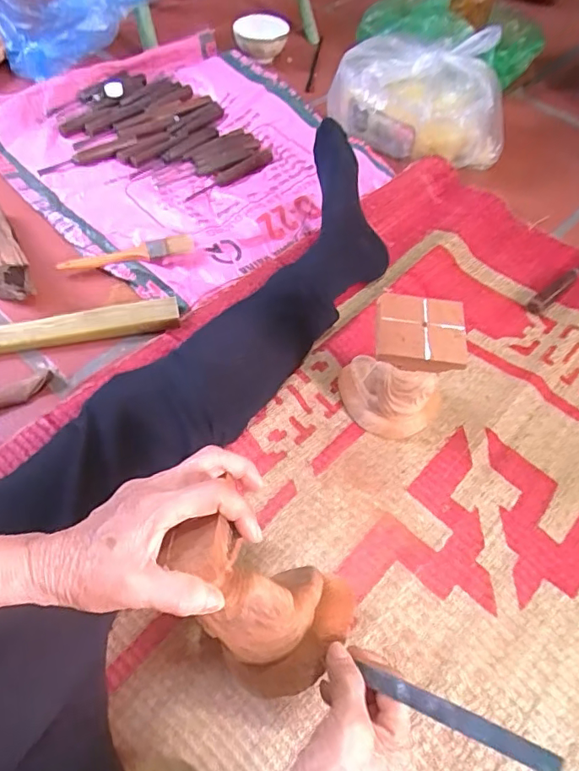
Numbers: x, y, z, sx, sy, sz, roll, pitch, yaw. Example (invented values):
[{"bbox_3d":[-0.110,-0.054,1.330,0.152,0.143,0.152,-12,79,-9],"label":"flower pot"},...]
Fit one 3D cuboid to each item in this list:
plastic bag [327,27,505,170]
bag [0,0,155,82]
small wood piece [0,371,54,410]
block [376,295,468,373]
[{"bbox_3d":[0.218,-0.460,0.857,0.250,0.122,0.203,-15,58,-10],"label":"plastic bag"},{"bbox_3d":[-0.409,-0.698,0.977,0.269,0.168,0.243,-34,64,-22],"label":"bag"},{"bbox_3d":[-0.307,0.005,0.609,0.078,0.006,0.031,-28,61,-17],"label":"small wood piece"},{"bbox_3d":[0.117,-0.047,0.475,0.079,0.018,0.070,6,56,2],"label":"block"}]

